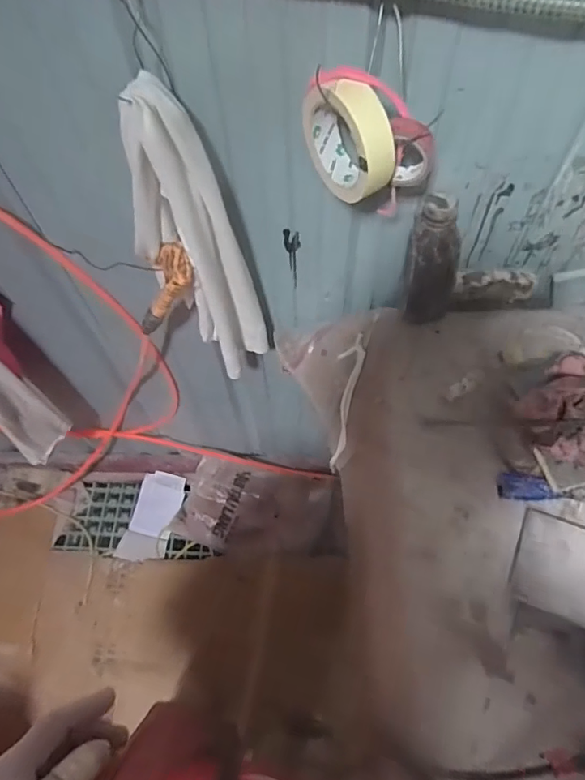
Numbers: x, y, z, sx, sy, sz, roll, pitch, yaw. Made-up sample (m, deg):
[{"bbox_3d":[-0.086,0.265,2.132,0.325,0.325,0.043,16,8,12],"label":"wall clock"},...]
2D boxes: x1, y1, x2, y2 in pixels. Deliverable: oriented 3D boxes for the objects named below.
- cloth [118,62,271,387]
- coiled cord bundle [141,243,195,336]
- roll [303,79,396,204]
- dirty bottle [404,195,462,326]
[{"bbox_3d":[-0.120,-0.167,0.642,0.112,0.407,0.072,34,68,18],"label":"cloth"},{"bbox_3d":[-0.165,-0.123,0.665,0.038,0.195,0.042,10,61,-22],"label":"coiled cord bundle"},{"bbox_3d":[0.050,-0.235,0.476,0.042,0.101,0.099,-30,65,-13],"label":"roll"},{"bbox_3d":[0.181,-0.161,0.654,0.066,0.170,0.073,9,64,8],"label":"dirty bottle"}]

